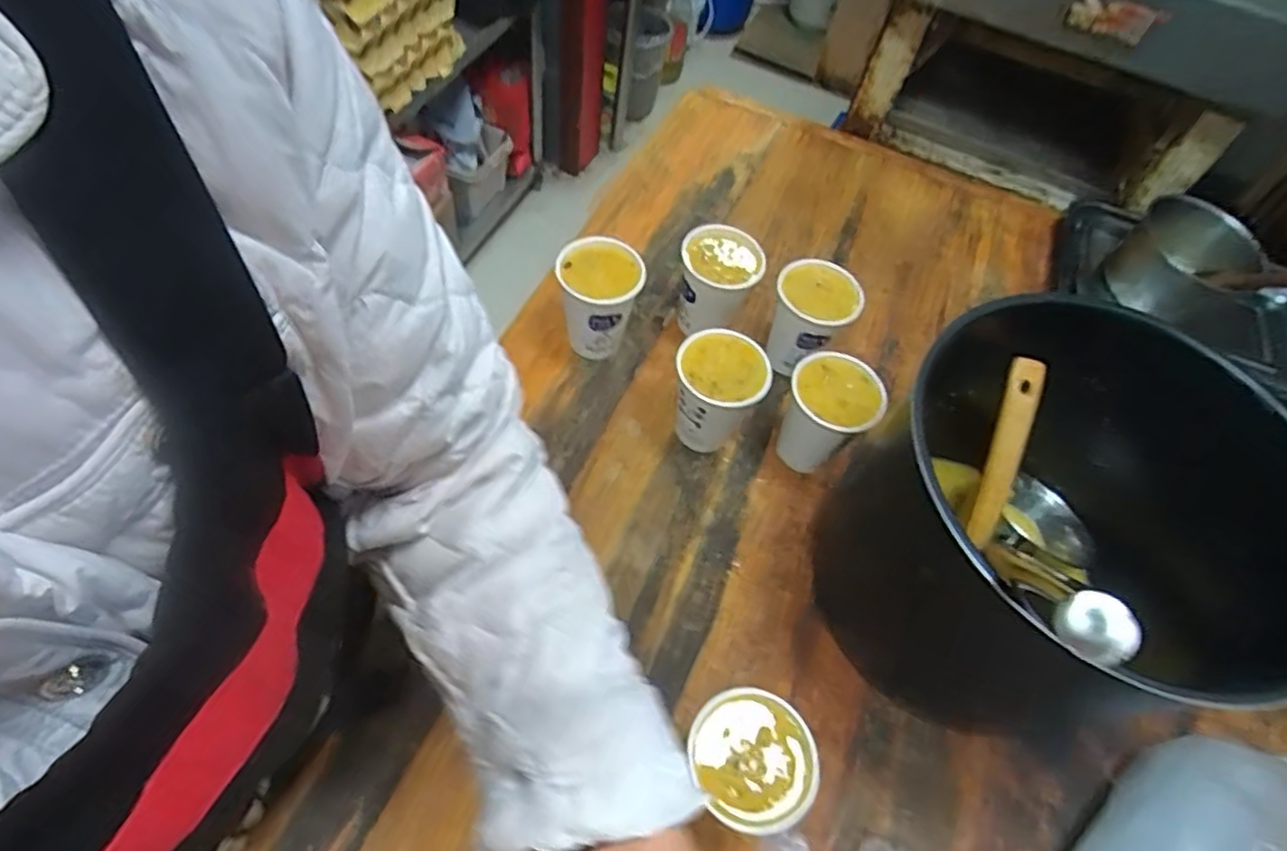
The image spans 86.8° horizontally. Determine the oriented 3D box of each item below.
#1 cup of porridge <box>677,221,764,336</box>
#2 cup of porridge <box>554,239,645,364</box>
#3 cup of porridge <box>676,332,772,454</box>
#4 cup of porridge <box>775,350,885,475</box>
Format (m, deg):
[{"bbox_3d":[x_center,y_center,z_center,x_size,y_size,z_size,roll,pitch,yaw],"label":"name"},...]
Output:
[{"bbox_3d":[0.079,-0.149,0.763,0.086,0.134,0.090,3,58,-5],"label":"cup of porridge"},{"bbox_3d":[-0.048,-0.126,0.740,0.089,0.121,0.085,3,58,-6],"label":"cup of porridge"},{"bbox_3d":[0.074,-0.028,0.689,0.087,0.118,0.084,3,58,-5],"label":"cup of porridge"},{"bbox_3d":[0.181,-0.004,0.687,0.088,0.114,0.091,22,58,6],"label":"cup of porridge"}]

